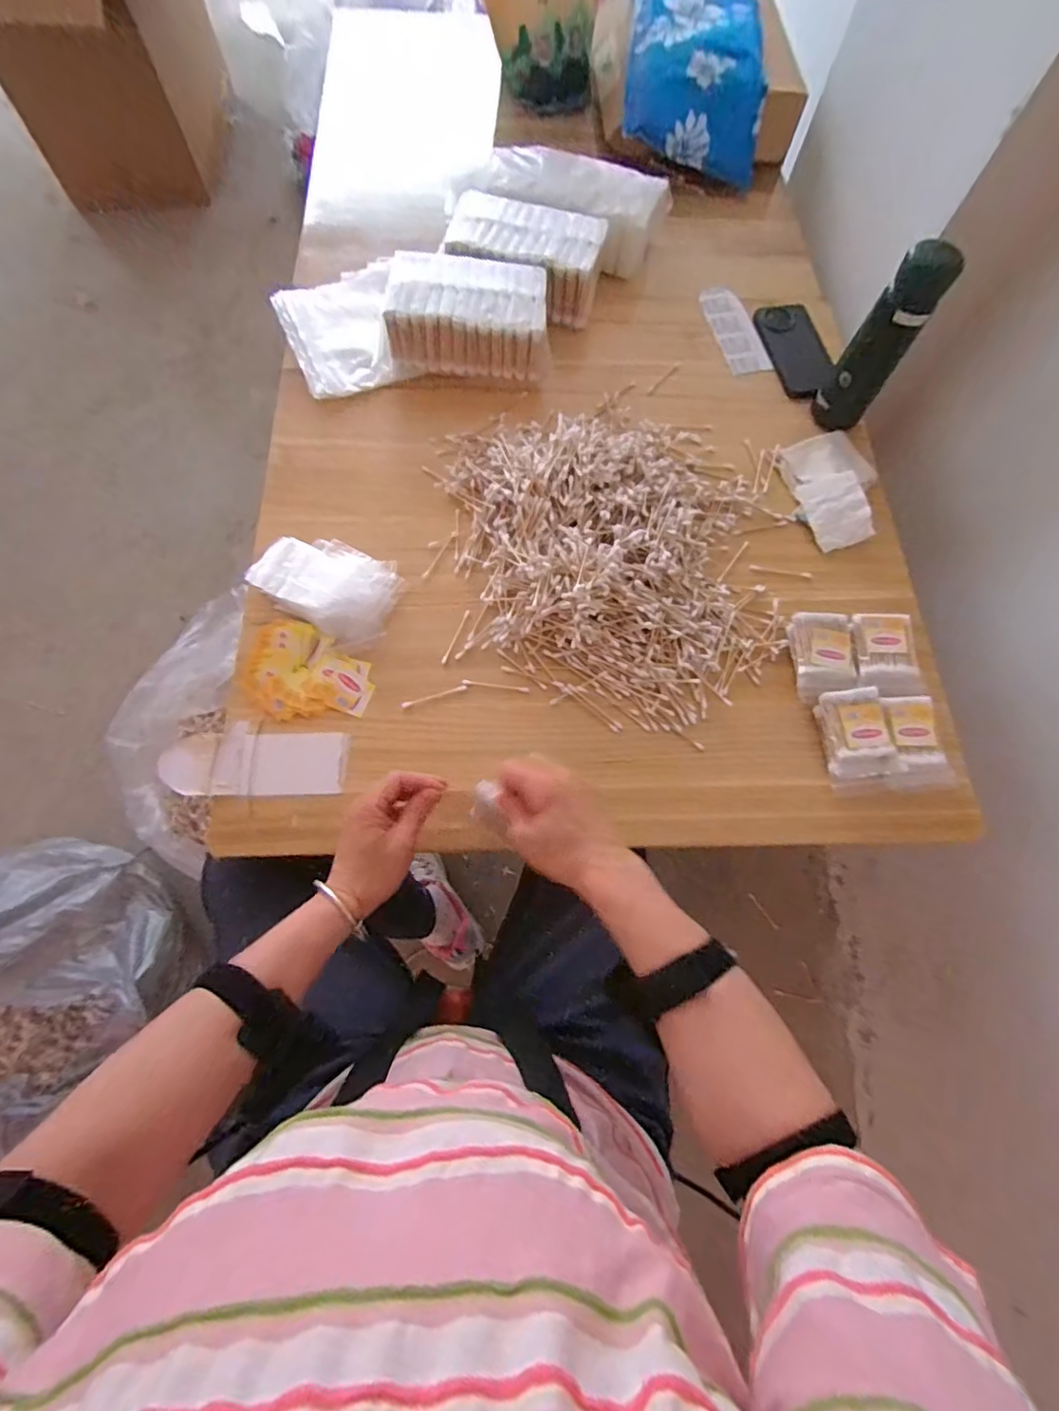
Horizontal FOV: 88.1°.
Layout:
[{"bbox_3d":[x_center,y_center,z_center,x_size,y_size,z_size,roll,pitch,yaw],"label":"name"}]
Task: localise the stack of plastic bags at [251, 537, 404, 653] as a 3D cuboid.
[{"bbox_3d":[-0.224,-0.128,0.586,0.155,0.024,0.101,16,72,8],"label":"stack of plastic bags"}]

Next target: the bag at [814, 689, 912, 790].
[{"bbox_3d":[0.317,0.034,0.533,0.057,0.036,0.097,-4,71,0],"label":"bag"}]

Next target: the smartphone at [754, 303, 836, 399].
[{"bbox_3d":[0.344,-0.462,0.706,0.070,0.017,0.158,-9,70,-1],"label":"smartphone"}]

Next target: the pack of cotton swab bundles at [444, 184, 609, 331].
[{"bbox_3d":[-0.011,-0.580,0.721,0.210,0.084,0.114,18,72,7],"label":"pack of cotton swab bundles"}]

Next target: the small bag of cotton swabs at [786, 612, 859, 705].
[{"bbox_3d":[0.297,-0.050,0.552,0.057,0.024,0.091,2,70,3],"label":"small bag of cotton swabs"}]

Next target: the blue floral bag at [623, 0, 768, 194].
[{"bbox_3d":[0.244,-0.942,0.821,0.200,0.113,0.317,6,71,3],"label":"blue floral bag"}]

